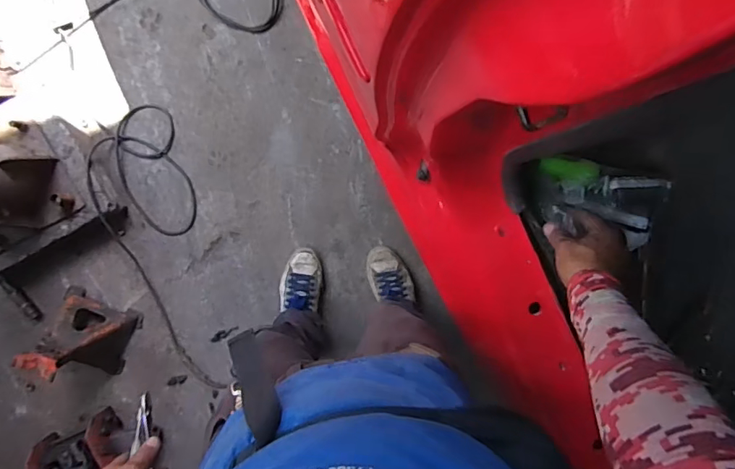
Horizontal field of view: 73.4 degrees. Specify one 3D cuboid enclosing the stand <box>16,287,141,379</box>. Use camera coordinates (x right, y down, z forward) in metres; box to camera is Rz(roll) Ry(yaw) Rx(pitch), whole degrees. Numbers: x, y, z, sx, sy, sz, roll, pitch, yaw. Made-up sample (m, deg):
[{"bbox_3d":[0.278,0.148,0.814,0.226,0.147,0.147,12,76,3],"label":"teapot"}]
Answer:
[{"bbox_3d":[-0.706,0.265,1.173,0.202,0.255,0.177,26,94,-6],"label":"stand"}]

